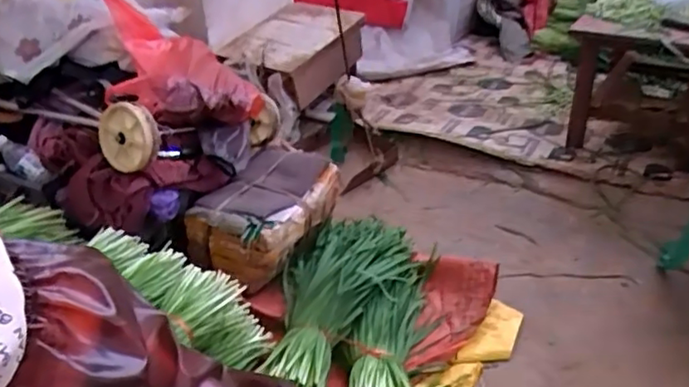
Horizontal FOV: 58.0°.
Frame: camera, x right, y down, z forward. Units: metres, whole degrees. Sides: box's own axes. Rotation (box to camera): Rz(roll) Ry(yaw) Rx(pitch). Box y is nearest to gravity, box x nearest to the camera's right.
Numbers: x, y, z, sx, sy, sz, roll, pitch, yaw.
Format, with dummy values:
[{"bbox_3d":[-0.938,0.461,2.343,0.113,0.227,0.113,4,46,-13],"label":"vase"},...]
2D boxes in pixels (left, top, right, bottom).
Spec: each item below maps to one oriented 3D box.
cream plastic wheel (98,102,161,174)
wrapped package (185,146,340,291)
[{"bbox_3d":[-0.411,-0.108,1.158,0.138,0.122,0.035,29,9,14],"label":"cream plastic wheel"},{"bbox_3d":[-0.159,0.036,1.380,0.205,0.140,0.323,14,35,25],"label":"wrapped package"}]

